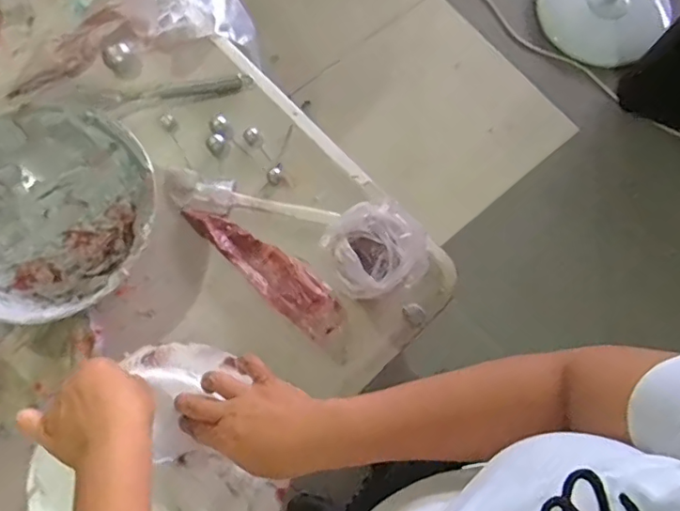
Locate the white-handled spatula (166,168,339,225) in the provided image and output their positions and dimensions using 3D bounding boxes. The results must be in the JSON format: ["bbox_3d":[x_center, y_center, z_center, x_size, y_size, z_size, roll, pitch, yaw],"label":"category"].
[{"bbox_3d":[-0.109,-0.065,0.657,0.210,0.014,0.048,12,75,2],"label":"white-handled spatula"}]

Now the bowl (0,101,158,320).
[{"bbox_3d":[-0.330,-0.043,0.608,0.212,0.089,0.227,0,75,-1],"label":"bowl"}]

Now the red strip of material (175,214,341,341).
[{"bbox_3d":[-0.085,0.009,0.633,0.221,0.027,0.058,43,78,9],"label":"red strip of material"}]

